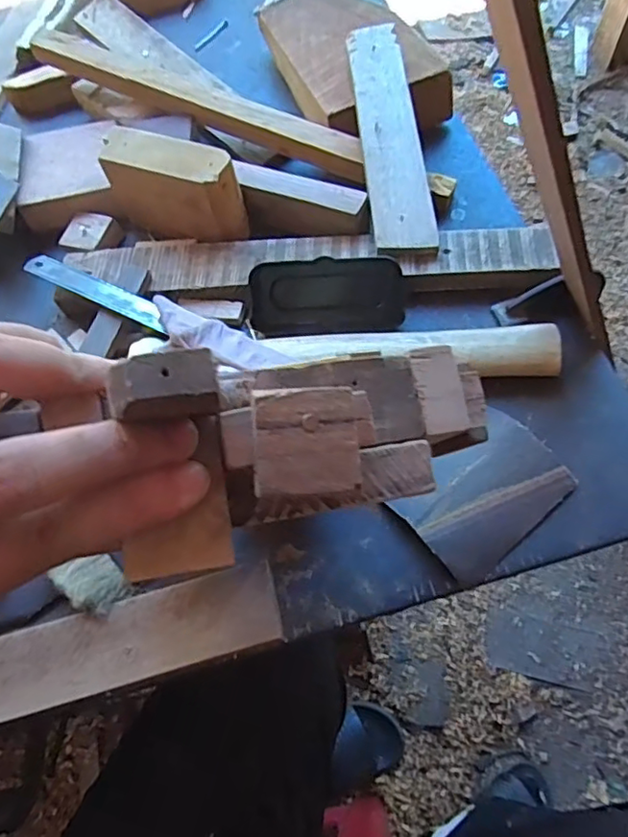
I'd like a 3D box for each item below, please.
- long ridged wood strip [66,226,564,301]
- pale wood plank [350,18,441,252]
[{"bbox_3d":[-0.009,-0.115,0.462,0.365,0.021,0.052,-1,56,7],"label":"long ridged wood strip"},{"bbox_3d":[0.058,-0.224,0.475,0.044,0.008,0.217,-7,71,2],"label":"pale wood plank"}]

